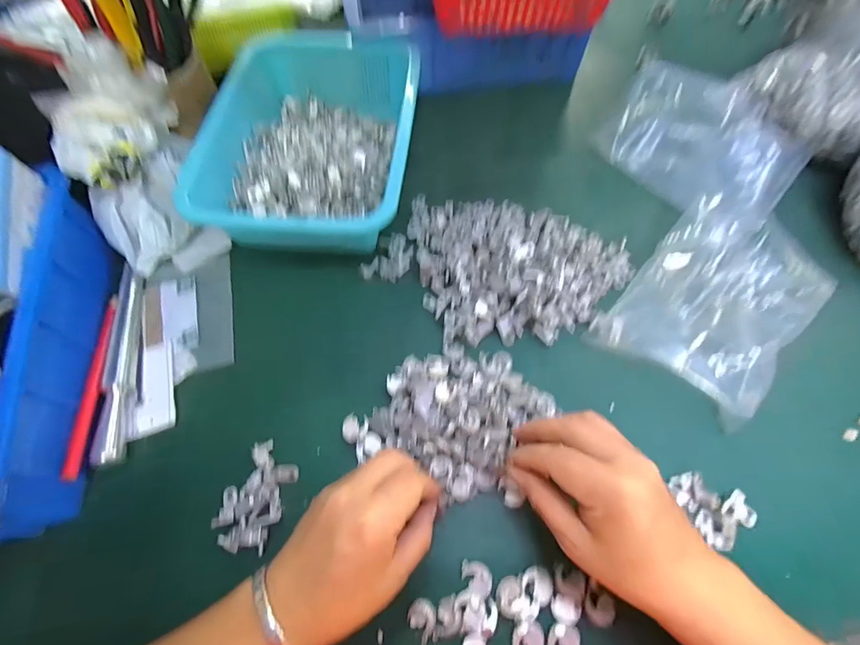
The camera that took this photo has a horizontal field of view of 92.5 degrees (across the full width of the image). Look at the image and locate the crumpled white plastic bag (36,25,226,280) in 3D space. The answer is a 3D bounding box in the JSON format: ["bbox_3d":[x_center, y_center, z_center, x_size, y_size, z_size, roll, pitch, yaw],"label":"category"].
[{"bbox_3d":[-0.266,-0.141,0.377,0.101,0.081,0.191,-14,107,-5],"label":"crumpled white plastic bag"}]

